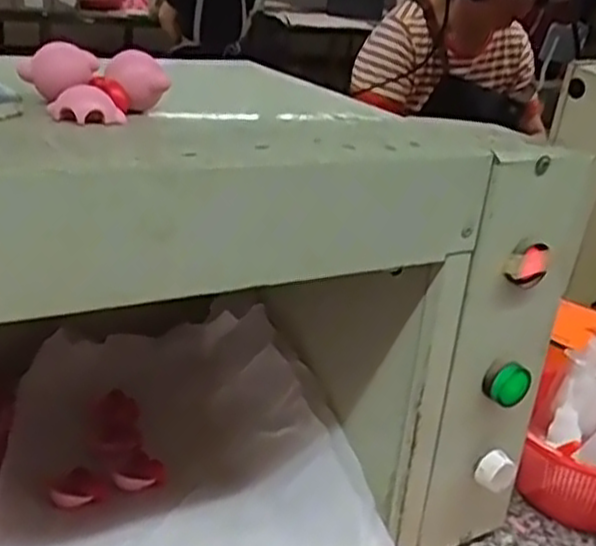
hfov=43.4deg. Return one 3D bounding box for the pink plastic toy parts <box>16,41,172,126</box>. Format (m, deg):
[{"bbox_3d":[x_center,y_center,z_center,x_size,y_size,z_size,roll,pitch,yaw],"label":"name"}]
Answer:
[{"bbox_3d":[-0.100,-0.095,0.369,0.055,0.026,0.061,-12,30,-37],"label":"pink plastic toy parts"}]

